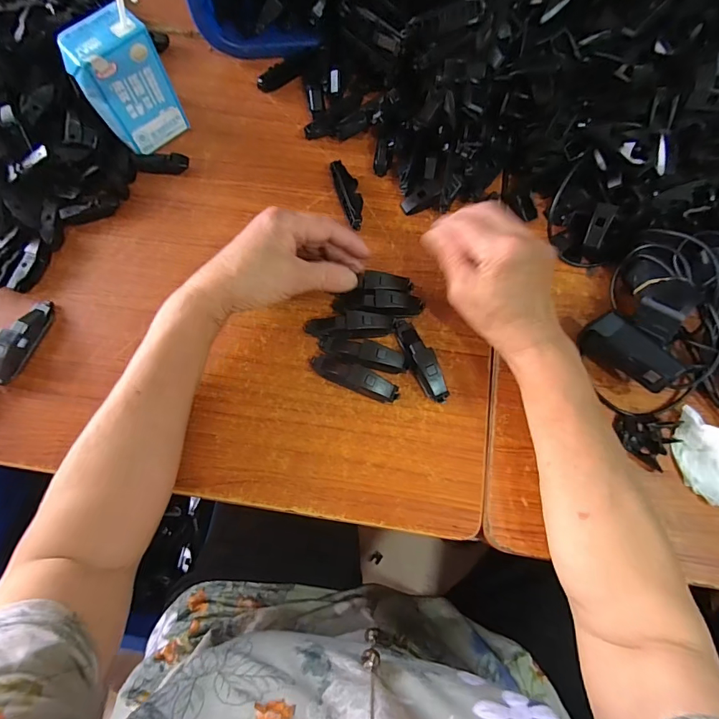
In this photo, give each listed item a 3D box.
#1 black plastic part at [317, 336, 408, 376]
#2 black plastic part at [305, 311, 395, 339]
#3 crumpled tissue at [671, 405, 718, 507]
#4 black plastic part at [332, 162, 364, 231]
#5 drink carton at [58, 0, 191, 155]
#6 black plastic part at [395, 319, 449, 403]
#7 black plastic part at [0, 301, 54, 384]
[{"bbox_3d":[0.002,-0.005,0.365,0.080,0.023,0.020,15,73,4],"label":"black plastic part"},{"bbox_3d":[-0.008,-0.031,0.375,0.079,0.022,0.024,1,72,-1],"label":"black plastic part"},{"bbox_3d":[0.304,0.086,0.347,0.072,0.025,0.065,25,73,7],"label":"crumpled tissue"},{"bbox_3d":[-0.009,-0.166,0.416,0.023,0.021,0.076,-14,73,-5],"label":"black plastic part"},{"bbox_3d":[-0.216,-0.257,0.385,0.076,0.127,0.046,-27,75,-9],"label":"drink carton"},{"bbox_3d":[0.053,-0.001,0.366,0.021,0.020,0.082,-20,74,-7],"label":"black plastic part"},{"bbox_3d":[-0.296,-0.017,0.362,0.017,0.025,0.078,20,73,5],"label":"black plastic part"}]

